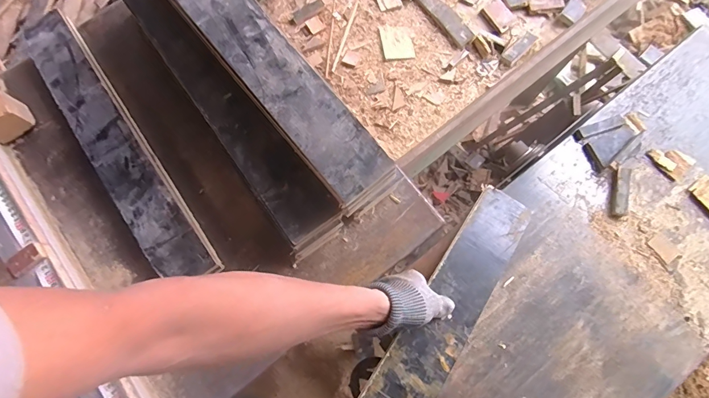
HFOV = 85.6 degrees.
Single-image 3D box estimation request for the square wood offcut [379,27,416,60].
[{"bbox_3d":[0.087,-0.319,0.778,0.060,0.005,0.080,-9,76,0],"label":"square wood offcut"}]

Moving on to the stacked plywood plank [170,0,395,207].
[{"bbox_3d":[-0.156,-0.231,0.535,0.094,0.013,0.556,-38,78,-7],"label":"stacked plywood plank"}]

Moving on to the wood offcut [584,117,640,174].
[{"bbox_3d":[0.431,-0.097,0.641,0.103,0.017,0.047,-42,79,-8],"label":"wood offcut"}]

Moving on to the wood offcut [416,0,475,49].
[{"bbox_3d":[0.187,-0.383,0.797,0.046,0.009,0.158,-35,78,-7],"label":"wood offcut"}]

